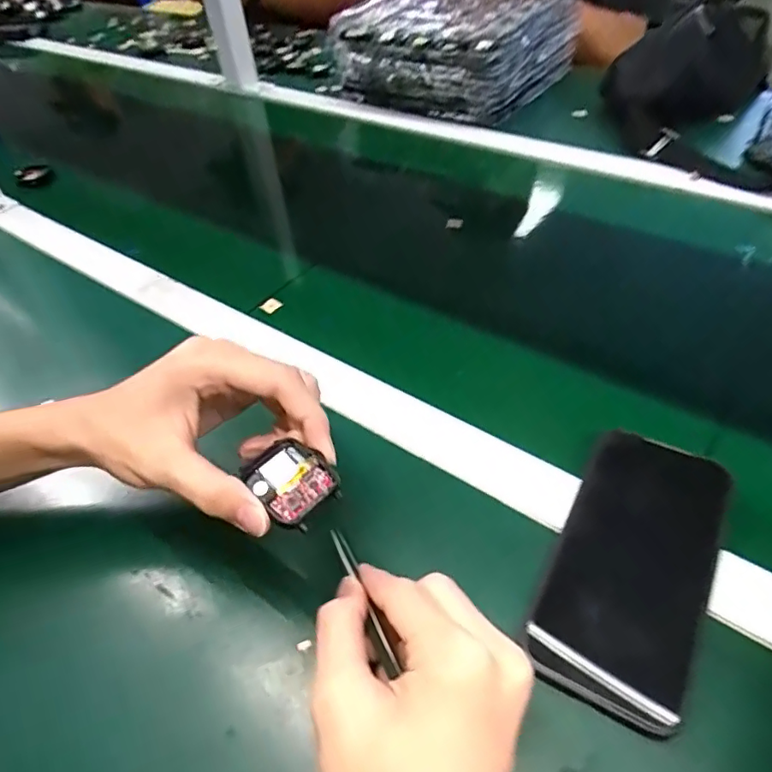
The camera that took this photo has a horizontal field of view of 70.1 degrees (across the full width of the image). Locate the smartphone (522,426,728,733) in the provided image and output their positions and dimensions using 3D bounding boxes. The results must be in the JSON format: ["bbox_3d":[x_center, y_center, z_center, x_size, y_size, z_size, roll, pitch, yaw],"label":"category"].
[{"bbox_3d":[0.136,0.094,0.300,0.077,0.012,0.156,25,59,18],"label":"smartphone"}]

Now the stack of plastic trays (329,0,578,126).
[{"bbox_3d":[0.104,-0.504,0.816,0.266,0.111,0.257,26,54,27],"label":"stack of plastic trays"}]

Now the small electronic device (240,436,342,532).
[{"bbox_3d":[-0.046,0.047,0.271,0.036,0.008,0.045,-37,54,-26],"label":"small electronic device"}]

